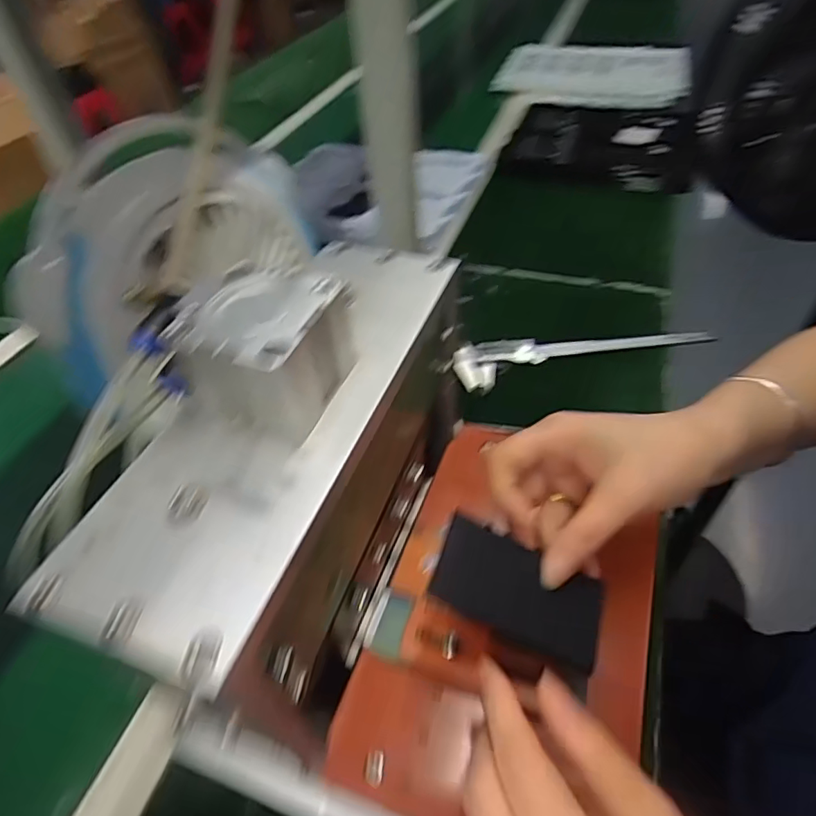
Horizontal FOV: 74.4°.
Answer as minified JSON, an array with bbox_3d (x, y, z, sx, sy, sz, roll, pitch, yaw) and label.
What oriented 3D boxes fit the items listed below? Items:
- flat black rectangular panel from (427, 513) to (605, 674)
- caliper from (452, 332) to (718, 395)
[{"bbox_3d":[0.054,0.090,0.263,0.083,0.006,0.042,24,77,6],"label":"flat black rectangular panel"},{"bbox_3d":[0.195,-0.070,0.604,0.288,0.018,0.063,-12,47,-7],"label":"caliper"}]

